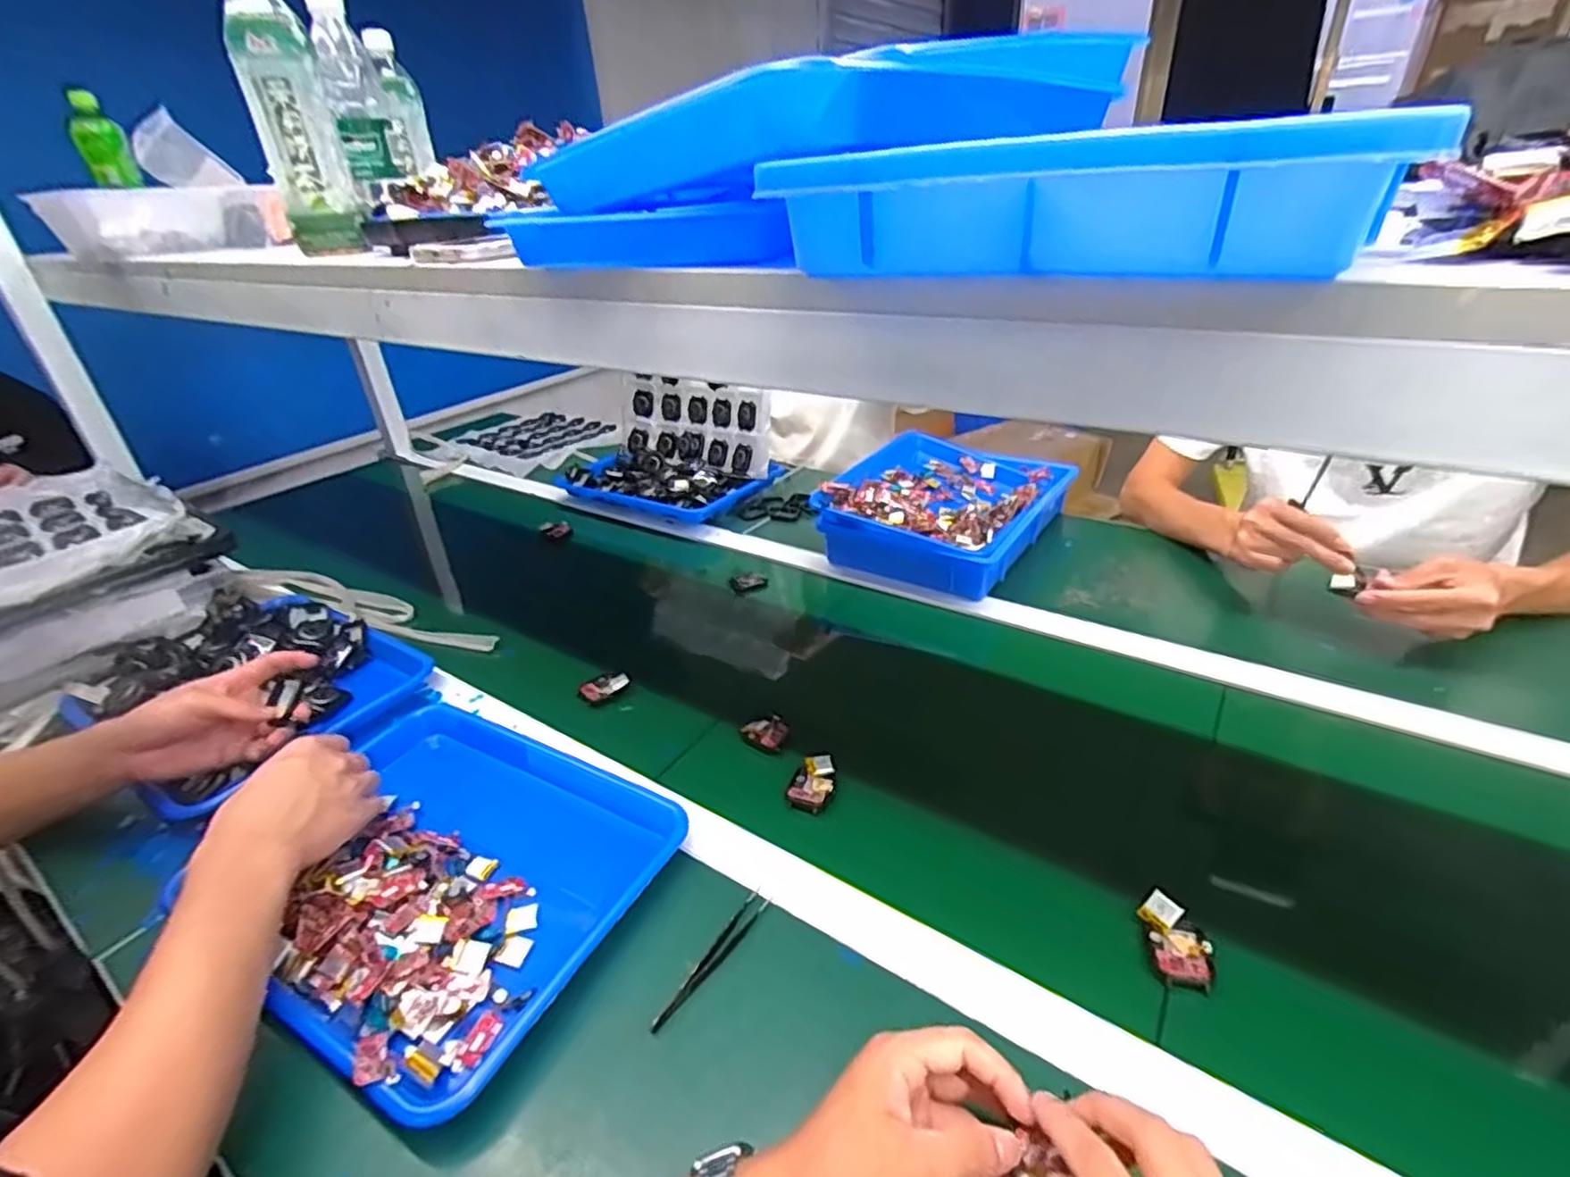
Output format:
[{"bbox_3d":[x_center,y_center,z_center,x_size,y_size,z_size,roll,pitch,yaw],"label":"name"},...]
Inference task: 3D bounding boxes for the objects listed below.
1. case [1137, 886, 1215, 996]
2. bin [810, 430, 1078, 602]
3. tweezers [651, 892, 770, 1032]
[{"bbox_3d":[0.258,0.230,0.458,0.041,0.022,0.055,5,32,13],"label":"case"},{"bbox_3d":[0.226,-0.122,0.992,0.259,0.082,0.341,19,37,32],"label":"bin"},{"bbox_3d":[-0.047,0.251,0.475,0.016,0.005,0.111,17,36,30],"label":"tweezers"}]

